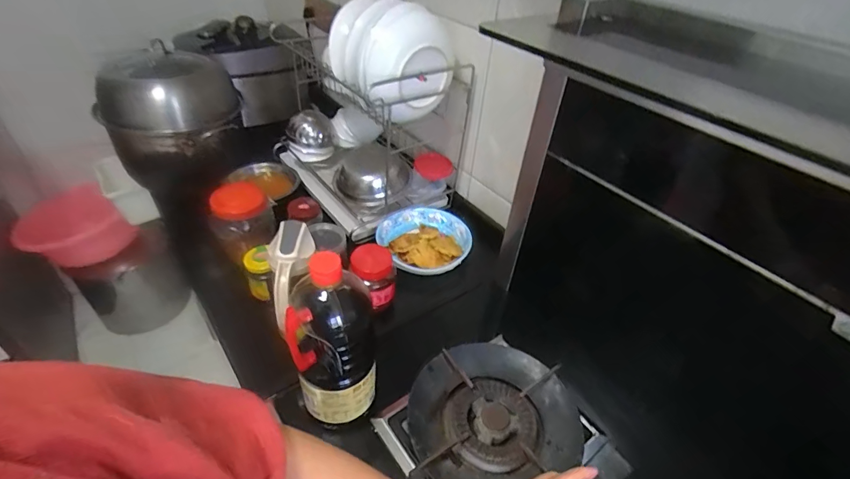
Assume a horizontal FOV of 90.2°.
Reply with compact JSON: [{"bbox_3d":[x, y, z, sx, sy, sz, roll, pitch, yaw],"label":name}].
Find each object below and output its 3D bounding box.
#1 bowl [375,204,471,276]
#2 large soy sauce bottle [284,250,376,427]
[{"bbox_3d":[0.006,0.003,0.896,0.190,0.044,0.178,3,40,-3],"label":"bowl"},{"bbox_3d":[-0.116,0.125,0.539,0.100,0.252,0.089,-2,40,-8],"label":"large soy sauce bottle"}]

